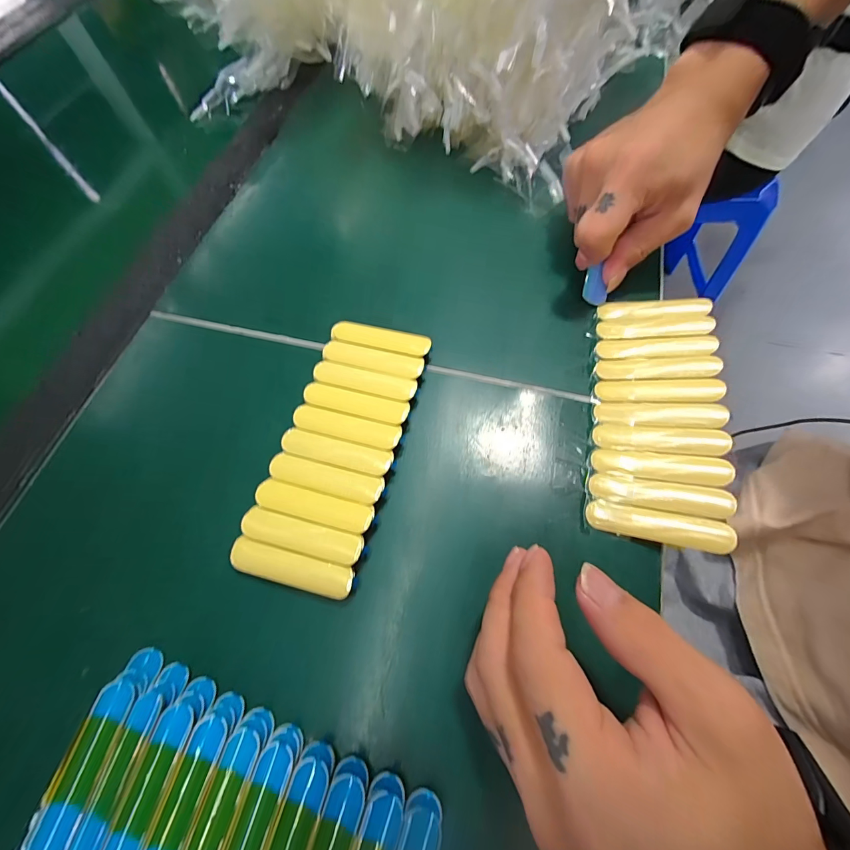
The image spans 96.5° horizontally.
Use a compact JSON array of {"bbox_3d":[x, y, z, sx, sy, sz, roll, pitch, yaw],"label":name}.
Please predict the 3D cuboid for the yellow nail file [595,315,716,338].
[{"bbox_3d":[0.140,-0.061,0.233,0.062,0.004,0.015,2,65,22],"label":"yellow nail file"}]

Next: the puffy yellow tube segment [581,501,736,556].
[{"bbox_3d":[0.113,0.049,0.185,0.061,0.004,0.015,7,65,23],"label":"puffy yellow tube segment"}]

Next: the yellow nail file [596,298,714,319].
[{"bbox_3d":[0.144,-0.074,0.241,0.062,0.004,0.014,3,65,20],"label":"yellow nail file"}]

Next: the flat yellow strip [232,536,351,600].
[{"bbox_3d":[-0.066,0.070,0.185,0.062,0.004,0.016,13,84,9],"label":"flat yellow strip"}]

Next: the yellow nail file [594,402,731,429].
[{"bbox_3d":[0.127,-0.007,0.208,0.061,0.004,0.015,4,65,24],"label":"yellow nail file"}]

